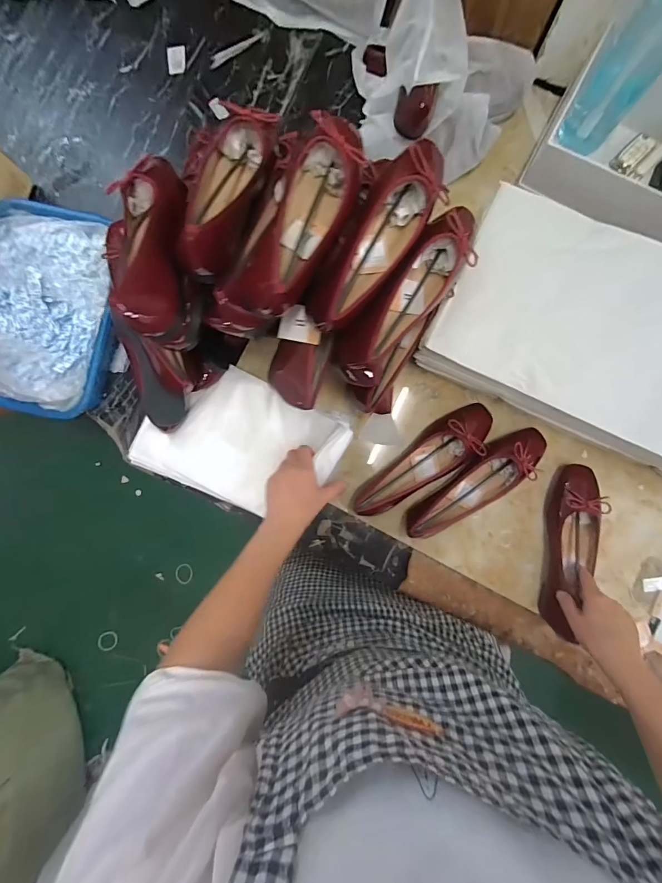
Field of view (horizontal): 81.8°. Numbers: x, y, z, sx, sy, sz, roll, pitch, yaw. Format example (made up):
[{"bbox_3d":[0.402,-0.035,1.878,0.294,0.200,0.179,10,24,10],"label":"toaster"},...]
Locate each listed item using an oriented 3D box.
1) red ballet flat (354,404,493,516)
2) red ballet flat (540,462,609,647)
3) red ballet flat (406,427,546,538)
[{"bbox_3d":[0.151,0.033,0.621,0.264,0.059,0.094,-36,87,1],"label":"red ballet flat"},{"bbox_3d":[0.375,0.173,0.600,0.076,0.057,0.263,9,91,3],"label":"red ballet flat"},{"bbox_3d":[0.232,0.068,0.611,0.265,0.057,0.088,-37,87,1],"label":"red ballet flat"}]

